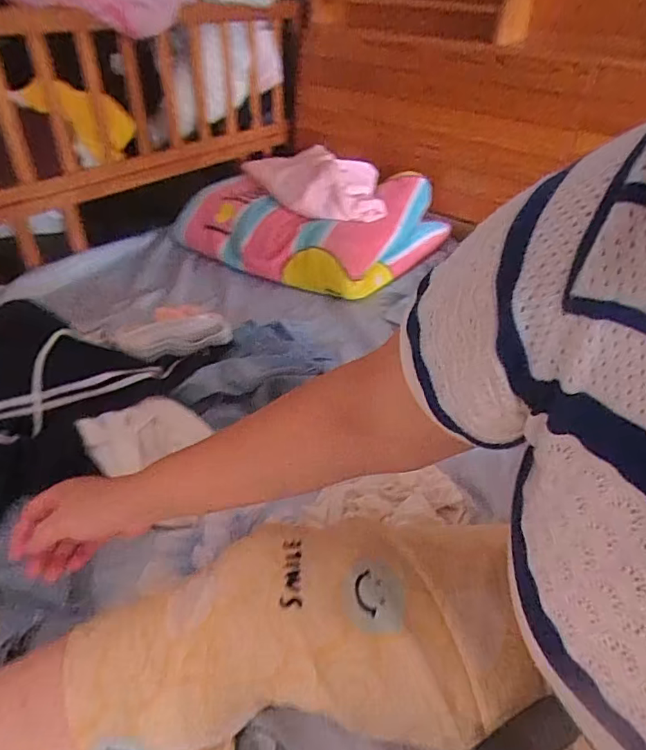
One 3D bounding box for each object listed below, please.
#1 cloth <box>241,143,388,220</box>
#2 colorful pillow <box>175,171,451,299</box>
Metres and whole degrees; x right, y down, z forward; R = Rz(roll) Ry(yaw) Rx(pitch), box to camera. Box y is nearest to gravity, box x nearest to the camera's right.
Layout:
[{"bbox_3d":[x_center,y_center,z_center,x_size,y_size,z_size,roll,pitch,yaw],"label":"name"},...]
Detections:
[{"bbox_3d":[-0.012,-0.468,1.206,0.228,0.078,0.365,-21,45,-26],"label":"cloth"},{"bbox_3d":[-0.023,-0.322,1.148,0.620,0.157,0.317,5,40,2],"label":"colorful pillow"}]

